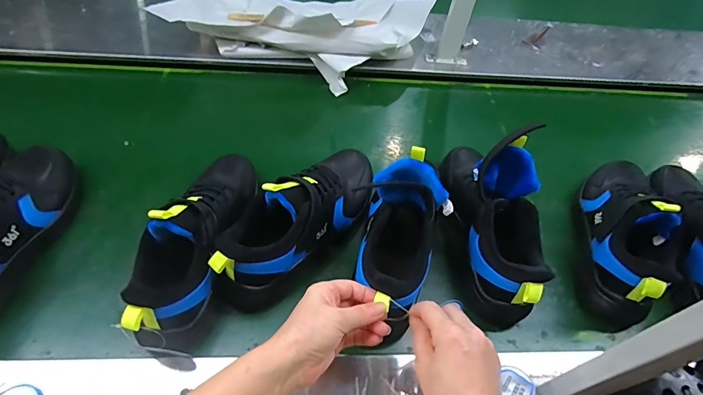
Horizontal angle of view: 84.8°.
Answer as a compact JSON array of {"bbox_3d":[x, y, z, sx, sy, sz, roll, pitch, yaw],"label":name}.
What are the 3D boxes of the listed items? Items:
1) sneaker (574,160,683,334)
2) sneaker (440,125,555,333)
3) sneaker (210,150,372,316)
[{"bbox_3d":[0.398,0.027,0.560,0.092,0.142,0.295,20,58,17],"label":"sneaker"},{"bbox_3d":[0.196,0.018,0.529,0.090,0.192,0.275,-3,54,1],"label":"sneaker"},{"bbox_3d":[-0.068,0.022,0.509,0.095,0.108,0.280,30,61,22],"label":"sneaker"}]

